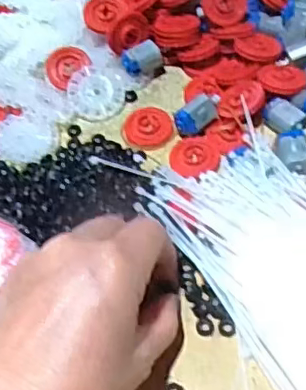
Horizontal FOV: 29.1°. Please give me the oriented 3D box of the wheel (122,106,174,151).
[{"bbox_3d":[-0.003,-0.045,0.401,0.034,0.005,0.033,-2,56,3],"label":"wheel"}]

